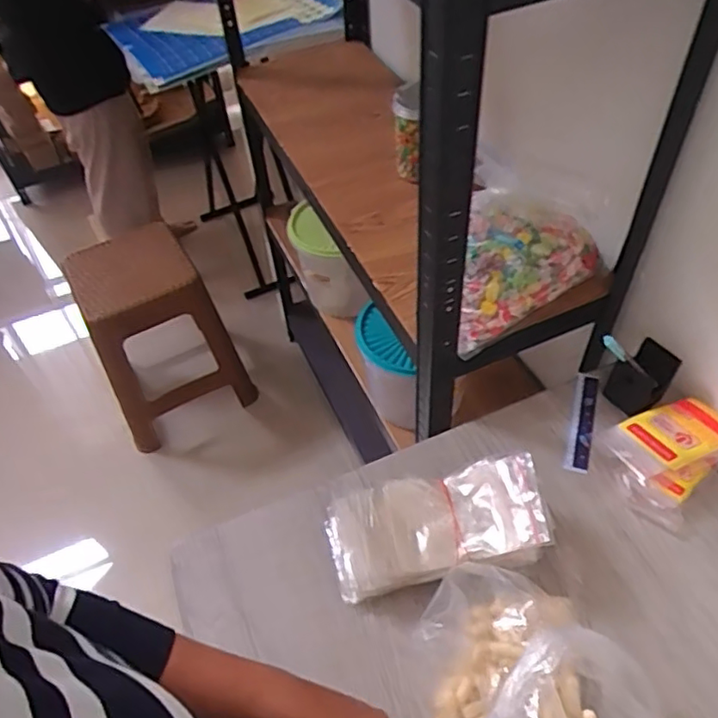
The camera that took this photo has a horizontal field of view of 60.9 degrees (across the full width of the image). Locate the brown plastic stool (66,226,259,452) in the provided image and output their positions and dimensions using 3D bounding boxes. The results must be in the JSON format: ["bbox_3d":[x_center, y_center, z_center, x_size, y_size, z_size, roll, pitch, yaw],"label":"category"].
[{"bbox_3d":[-0.510,-0.052,1.577,0.328,0.496,0.272,-24,53,-15],"label":"brown plastic stool"}]

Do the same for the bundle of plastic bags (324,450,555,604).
[{"bbox_3d":[0.082,0.187,0.675,0.229,0.091,0.117,-10,50,-4],"label":"bundle of plastic bags"}]

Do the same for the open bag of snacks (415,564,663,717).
[{"bbox_3d":[0.155,0.295,0.547,0.164,0.157,0.216,-19,52,-11],"label":"open bag of snacks"}]

